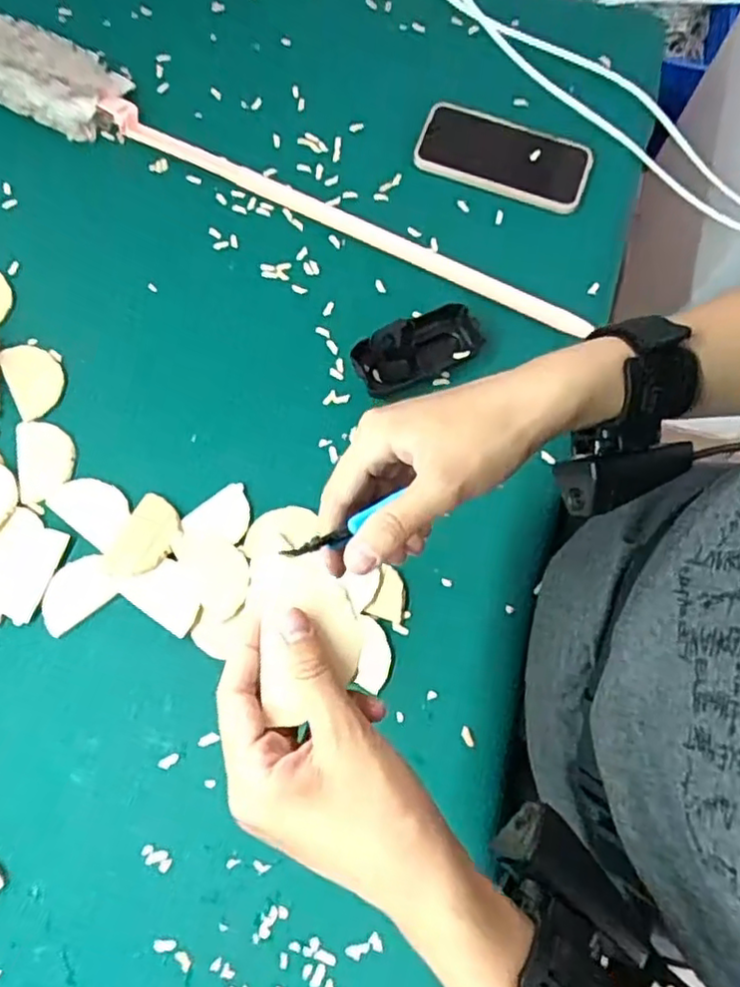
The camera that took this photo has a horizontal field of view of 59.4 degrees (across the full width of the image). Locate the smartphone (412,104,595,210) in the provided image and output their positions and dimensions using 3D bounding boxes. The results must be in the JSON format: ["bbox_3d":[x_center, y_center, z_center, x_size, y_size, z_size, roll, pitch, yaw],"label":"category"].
[{"bbox_3d":[0.130,-0.325,0.623,0.163,0.009,0.081,20,74,5],"label":"smartphone"}]

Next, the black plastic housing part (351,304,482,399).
[{"bbox_3d":[0.041,-0.123,0.550,0.112,0.033,0.050,-26,75,-9],"label":"black plastic housing part"}]

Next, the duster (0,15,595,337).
[{"bbox_3d":[-0.118,-0.298,0.590,0.674,0.051,0.085,28,74,7],"label":"duster"}]

